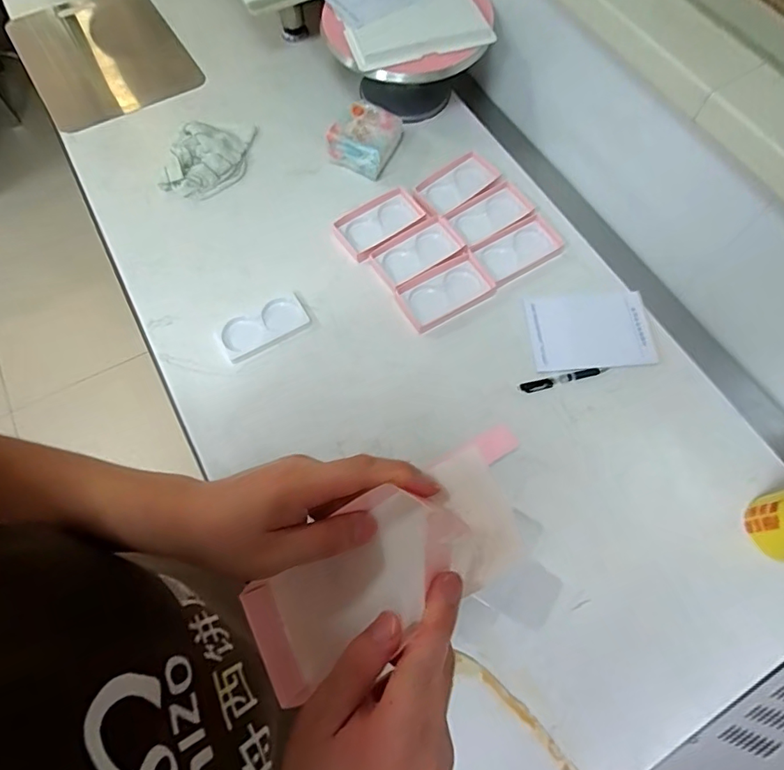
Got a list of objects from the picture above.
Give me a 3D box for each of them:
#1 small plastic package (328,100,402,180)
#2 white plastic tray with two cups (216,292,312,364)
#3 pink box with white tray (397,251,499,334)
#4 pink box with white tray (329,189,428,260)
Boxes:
[{"bbox_3d":[-0.052,-0.443,0.889,0.108,0.053,0.129,21,68,8],"label":"small plastic package"},{"bbox_3d":[-0.197,-0.090,0.761,0.136,0.016,0.063,-28,70,-12],"label":"white plastic tray with two cups"},{"bbox_3d":[0.087,-0.151,0.795,0.151,0.017,0.090,-28,70,-12],"label":"pink box with white tray"},{"bbox_3d":[-0.022,-0.278,0.842,0.148,0.018,0.082,-38,72,-15],"label":"pink box with white tray"}]

